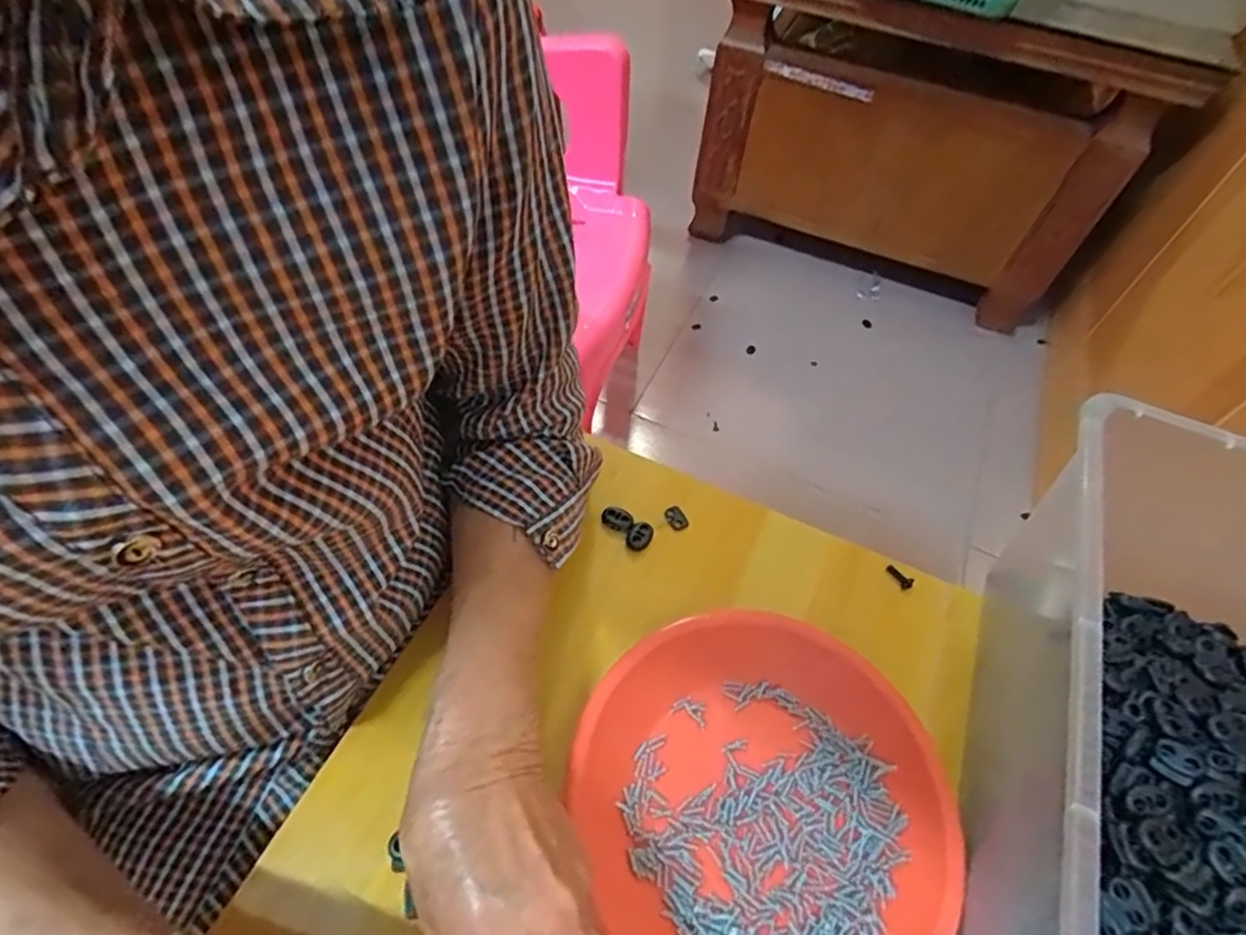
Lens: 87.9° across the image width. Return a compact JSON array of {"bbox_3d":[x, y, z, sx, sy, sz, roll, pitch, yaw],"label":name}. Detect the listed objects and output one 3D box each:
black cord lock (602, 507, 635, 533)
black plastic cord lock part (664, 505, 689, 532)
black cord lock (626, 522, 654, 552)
[{"bbox_3d":[-0.004,0.036,0.445,0.022,0.005,0.014,30,58,17],"label":"black cord lock"},{"bbox_3d":[0.037,0.036,0.452,0.012,0.004,0.018,-28,60,-21],"label":"black plastic cord lock part"},{"bbox_3d":[0.011,0.047,0.437,0.015,0.006,0.020,33,59,19],"label":"black cord lock"}]

